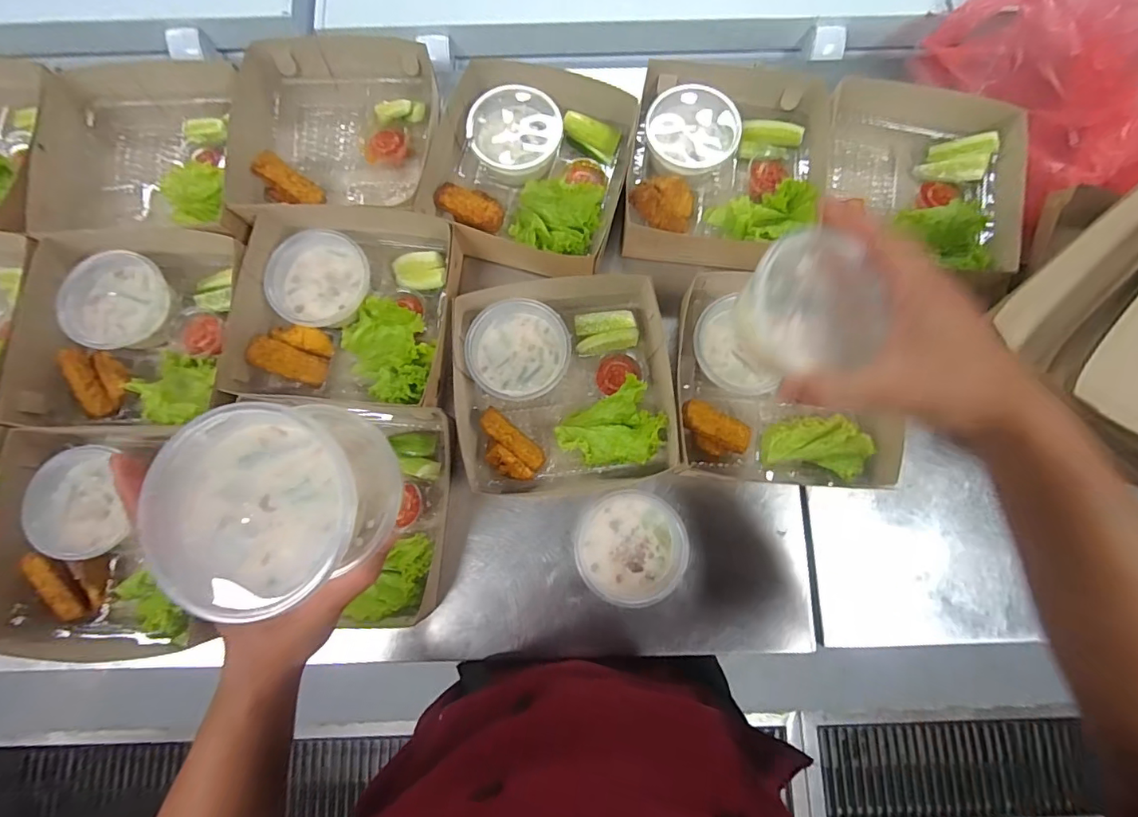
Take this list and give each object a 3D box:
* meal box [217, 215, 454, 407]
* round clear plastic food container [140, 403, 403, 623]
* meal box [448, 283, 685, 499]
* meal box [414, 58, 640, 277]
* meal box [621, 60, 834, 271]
[{"bbox_3d":[-0.232,-0.110,0.530,0.226,0.056,0.211,4,79,2],"label":"meal box"},{"bbox_3d":[-0.157,0.052,0.273,0.101,0.060,0.103,0,79,1],"label":"round clear plastic food container"},{"bbox_3d":[-0.005,-0.024,0.518,0.210,0.055,0.213,-5,79,0],"label":"meal box"},{"bbox_3d":[-0.042,-0.273,0.564,0.205,0.050,0.234,13,80,3],"label":"meal box"},{"bbox_3d":[0.175,-0.274,0.566,0.209,0.051,0.243,10,80,3],"label":"meal box"}]

